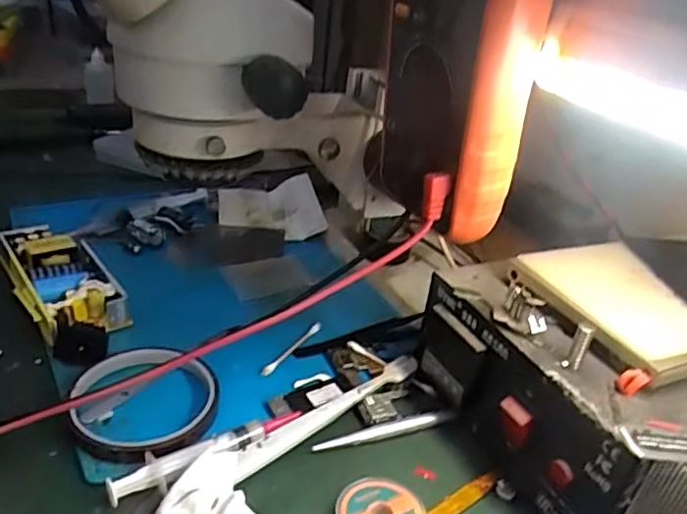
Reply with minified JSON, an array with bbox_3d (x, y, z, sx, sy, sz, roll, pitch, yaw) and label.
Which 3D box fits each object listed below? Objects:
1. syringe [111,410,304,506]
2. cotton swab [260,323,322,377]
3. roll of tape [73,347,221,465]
[{"bbox_3d":[-0.072,0.108,0.332,0.109,0.010,0.020,-12,34,-31],"label":"syringe"},{"bbox_3d":[-0.037,0.065,0.430,0.006,0.006,0.071,20,31,23],"label":"cotton swab"},{"bbox_3d":[-0.116,0.086,0.357,0.082,0.018,0.087,5,29,-3],"label":"roll of tape"}]

